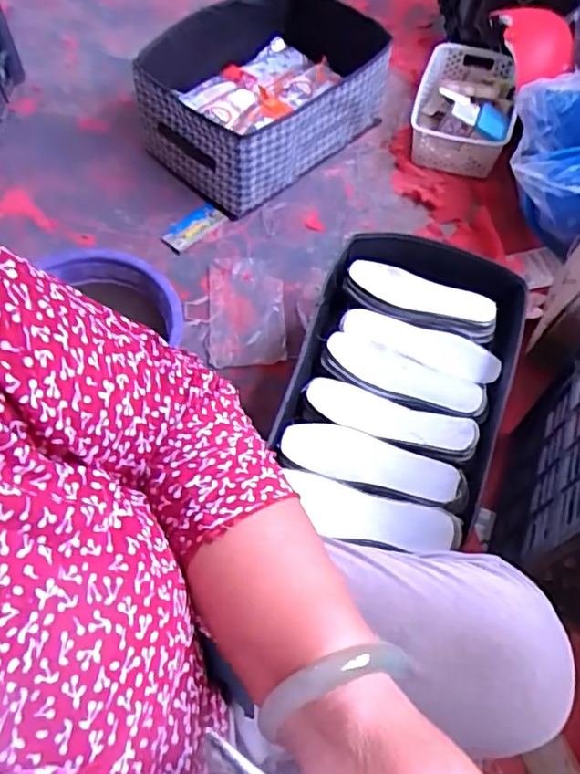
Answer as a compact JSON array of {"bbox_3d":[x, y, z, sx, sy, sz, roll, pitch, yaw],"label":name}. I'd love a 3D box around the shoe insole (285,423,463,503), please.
[{"bbox_3d":[0.099,0.091,0.777,0.216,0.013,0.073,11,61,4],"label":"shoe insole"}]

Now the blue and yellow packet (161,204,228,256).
[{"bbox_3d":[-0.183,-0.296,1.166,0.124,0.014,0.061,-38,69,-20],"label":"blue and yellow packet"}]

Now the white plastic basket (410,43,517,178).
[{"bbox_3d":[0.359,-0.578,1.281,0.198,0.124,0.299,13,62,5],"label":"white plastic basket"}]

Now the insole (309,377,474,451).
[{"bbox_3d":[0.132,0.037,0.815,0.221,0.015,0.070,12,62,5],"label":"insole"}]

